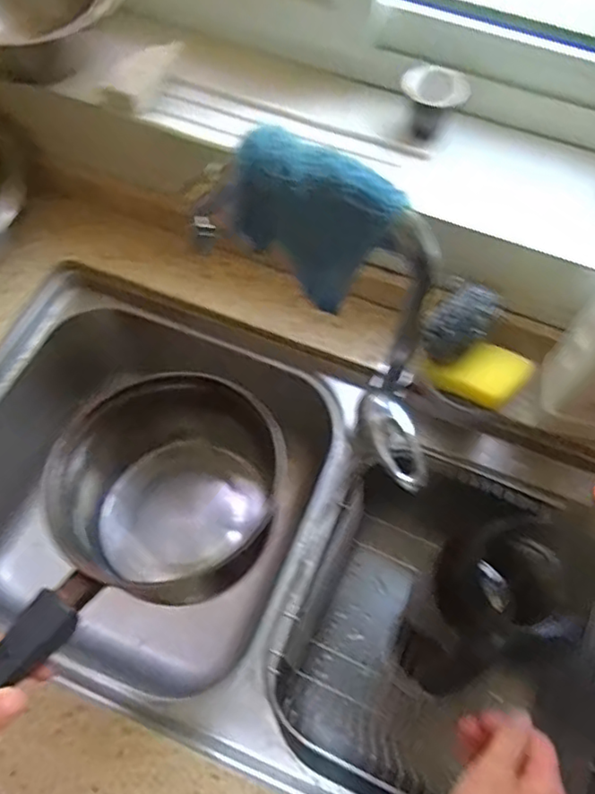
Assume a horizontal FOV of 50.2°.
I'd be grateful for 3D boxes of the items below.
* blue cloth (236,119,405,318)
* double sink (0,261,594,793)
[{"bbox_3d":[0.012,-0.122,0.488,0.117,0.145,0.039,17,64,6],"label":"blue cloth"},{"bbox_3d":[-0.009,0.172,0.713,0.755,0.214,0.401,21,64,8],"label":"double sink"}]

